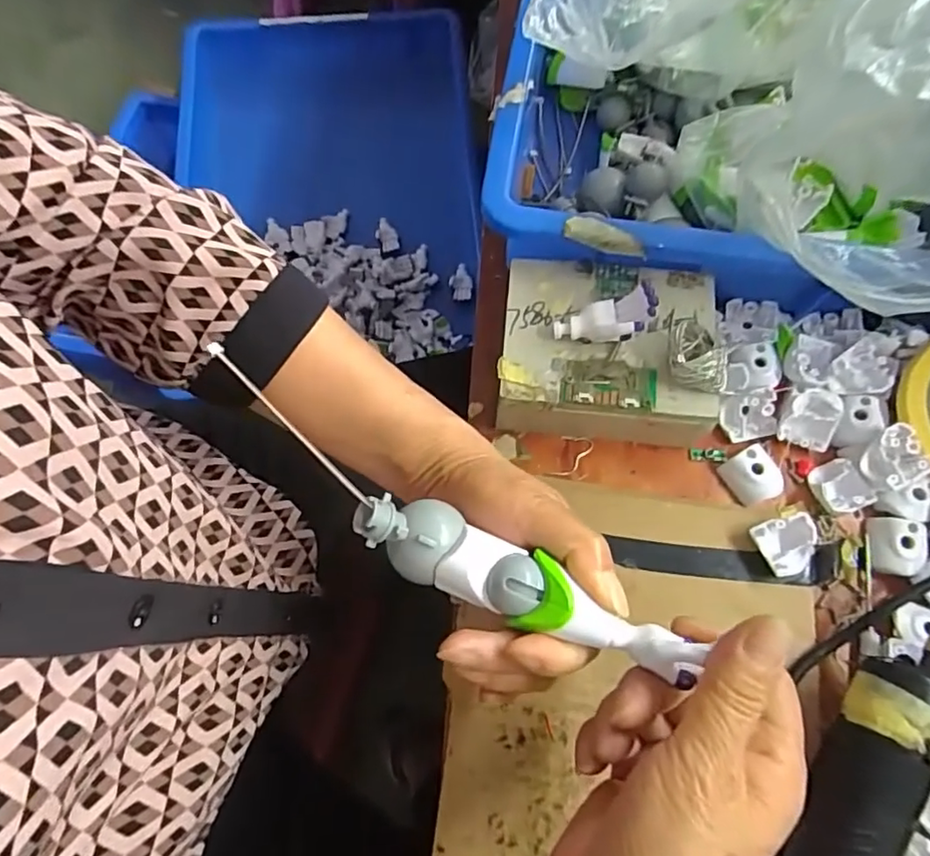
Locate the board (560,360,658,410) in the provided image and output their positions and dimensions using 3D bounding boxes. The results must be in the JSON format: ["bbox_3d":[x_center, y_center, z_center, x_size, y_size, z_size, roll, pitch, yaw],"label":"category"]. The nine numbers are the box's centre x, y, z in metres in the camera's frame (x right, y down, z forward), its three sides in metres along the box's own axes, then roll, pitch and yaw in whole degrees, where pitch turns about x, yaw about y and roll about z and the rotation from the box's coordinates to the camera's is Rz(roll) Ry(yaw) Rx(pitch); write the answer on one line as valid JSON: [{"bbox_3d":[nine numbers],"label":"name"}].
[{"bbox_3d":[0.080,-0.024,0.329,0.051,0.005,0.026,4,70,1],"label":"board"}]

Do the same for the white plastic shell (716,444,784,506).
[{"bbox_3d":[0.170,0.029,0.353,0.027,0.014,0.031,-28,73,-10],"label":"white plastic shell"}]

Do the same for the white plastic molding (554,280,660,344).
[{"bbox_3d":[0.079,-0.059,0.331,0.057,0.017,0.026,-17,66,24],"label":"white plastic molding"}]

